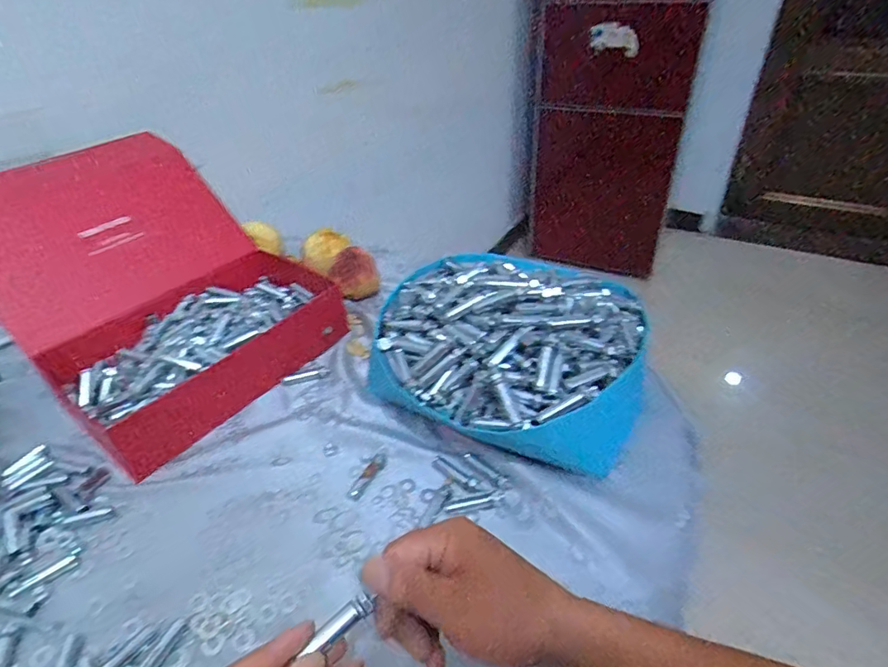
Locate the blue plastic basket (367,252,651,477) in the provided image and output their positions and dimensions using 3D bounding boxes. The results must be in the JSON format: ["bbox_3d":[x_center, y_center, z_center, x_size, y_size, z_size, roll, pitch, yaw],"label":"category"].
[{"bbox_3d":[0.072,0.003,0.550,0.273,0.142,0.267,18,41,25],"label":"blue plastic basket"}]

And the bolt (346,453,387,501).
[{"bbox_3d":[-0.075,0.138,0.497,0.015,0.010,0.055,18,42,25],"label":"bolt"}]

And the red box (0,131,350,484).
[{"bbox_3d":[-0.342,-0.057,0.615,0.312,0.191,0.295,24,44,30],"label":"red box"}]

